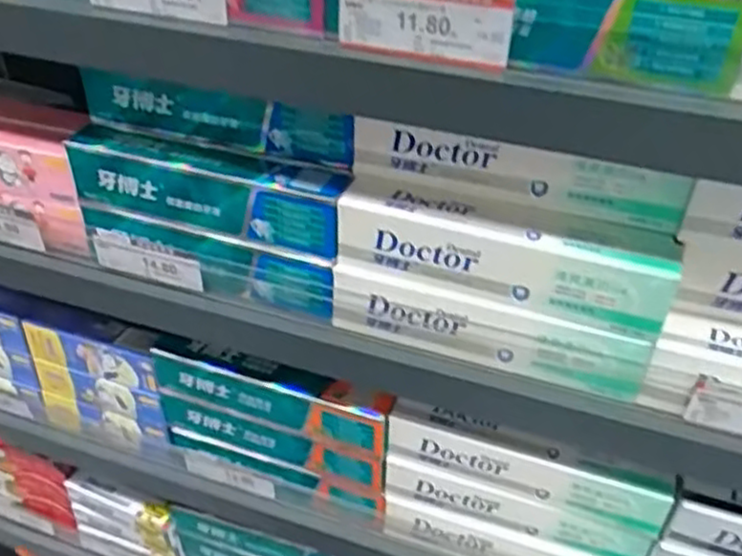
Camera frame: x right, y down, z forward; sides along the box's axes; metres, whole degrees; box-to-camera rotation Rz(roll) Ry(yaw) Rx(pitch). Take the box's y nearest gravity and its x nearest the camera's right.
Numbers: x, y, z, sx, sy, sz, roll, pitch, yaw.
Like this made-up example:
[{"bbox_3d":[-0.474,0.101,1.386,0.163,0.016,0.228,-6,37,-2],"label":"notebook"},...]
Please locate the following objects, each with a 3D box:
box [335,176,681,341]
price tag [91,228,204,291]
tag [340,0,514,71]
[{"bbox_3d":[0.091,-0.021,0.511,0.227,0.054,0.052,13,39,15],"label":"box"},{"bbox_3d":[-0.184,-0.016,0.593,0.097,0.041,0.005,11,38,13],"label":"price tag"},{"bbox_3d":[0.029,-0.146,0.415,0.099,0.042,0.005,13,35,15],"label":"tag"}]

